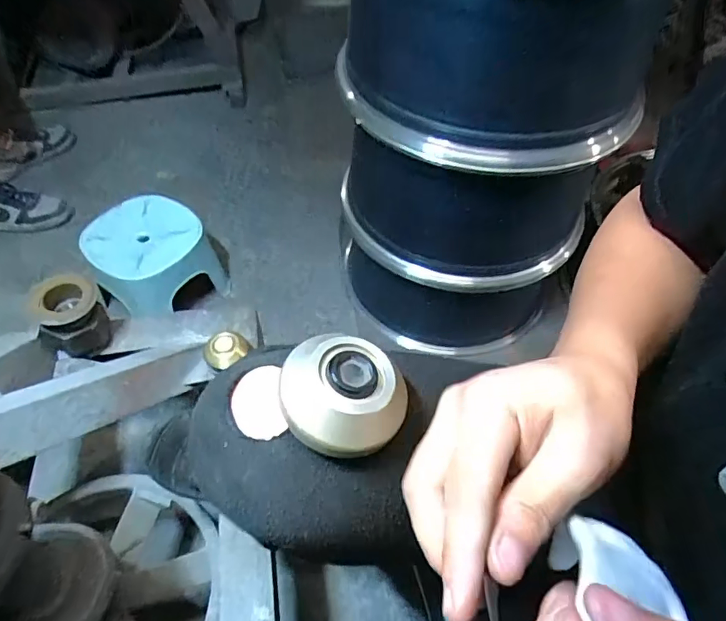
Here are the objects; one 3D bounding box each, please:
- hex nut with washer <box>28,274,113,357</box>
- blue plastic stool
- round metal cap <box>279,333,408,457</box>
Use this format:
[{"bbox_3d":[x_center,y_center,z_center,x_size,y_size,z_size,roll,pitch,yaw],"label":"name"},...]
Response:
[{"bbox_3d":[-0.426,0.010,0.733,0.086,0.096,0.082,-16,56,-14],"label":"hex nut with washer"},{"bbox_3d":[-0.442,-0.098,1.100,0.252,0.208,0.229,-19,57,-16],"label":"blue plastic stool"},{"bbox_3d":[-0.009,0.039,0.241,0.058,0.015,0.056,1,53,-2],"label":"round metal cap"}]

